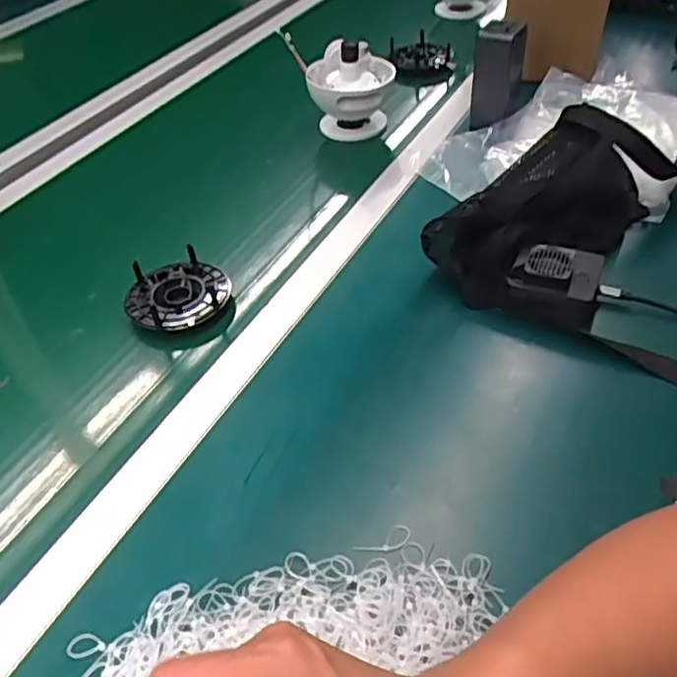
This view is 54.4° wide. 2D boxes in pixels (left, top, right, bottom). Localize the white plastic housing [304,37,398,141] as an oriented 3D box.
[{"bbox_3d":[0.017,-0.292,0.799,0.103,0.120,0.095,-2,41,1],"label":"white plastic housing"}]

